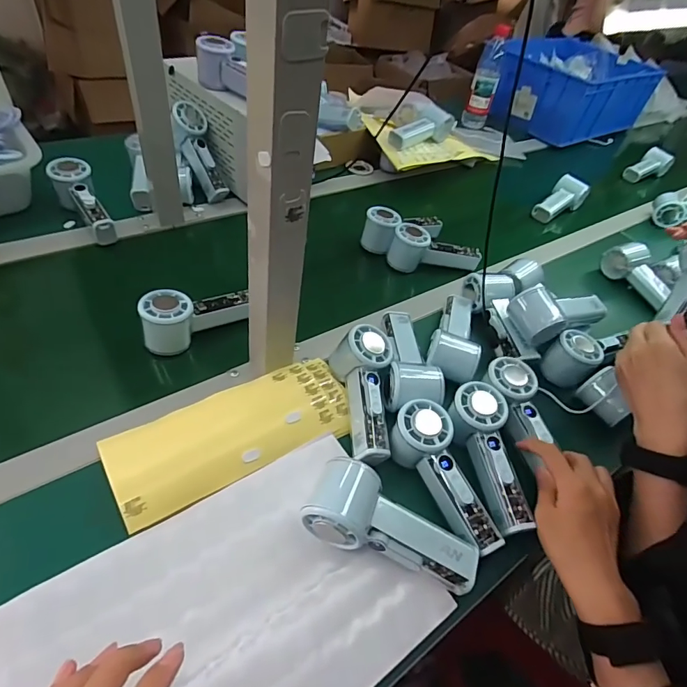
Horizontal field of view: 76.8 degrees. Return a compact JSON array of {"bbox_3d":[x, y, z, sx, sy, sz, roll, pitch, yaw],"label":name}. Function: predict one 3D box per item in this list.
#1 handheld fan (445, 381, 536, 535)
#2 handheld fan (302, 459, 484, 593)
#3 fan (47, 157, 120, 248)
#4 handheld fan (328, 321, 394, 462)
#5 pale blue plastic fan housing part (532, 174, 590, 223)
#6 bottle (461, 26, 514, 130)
[{"bbox_3d":[0.154,0.119,0.458,0.052,0.046,0.148,-6,62,-11],"label":"handheld fan"},{"bbox_3d":[0.044,0.161,0.389,0.155,0.055,0.070,29,47,-4],"label":"handheld fan"},{"bbox_3d":[-0.379,-0.207,0.639,0.055,0.057,0.153,-29,78,-29],"label":"fan"},{"bbox_3d":[0.023,0.051,0.488,0.057,0.058,0.147,8,62,-22],"label":"handheld fan"},{"bbox_3d":[0.442,-0.293,0.880,0.064,0.057,0.122,39,52,22],"label":"pale blue plastic fan housing part"},{"bbox_3d":[0.360,-0.667,1.088,0.065,0.204,0.068,16,47,3],"label":"bottle"}]

